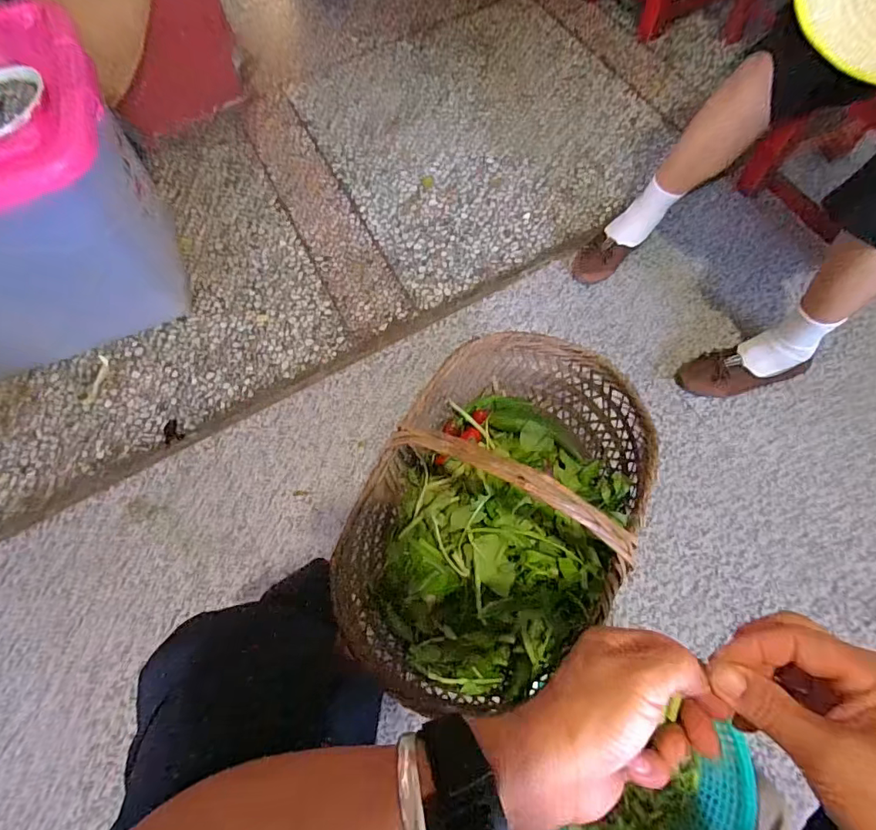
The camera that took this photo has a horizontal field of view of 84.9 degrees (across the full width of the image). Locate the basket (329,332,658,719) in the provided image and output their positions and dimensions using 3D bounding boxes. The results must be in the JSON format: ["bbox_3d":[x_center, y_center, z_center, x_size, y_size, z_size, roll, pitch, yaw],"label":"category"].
[{"bbox_3d":[0.082,0.109,0.635,0.325,0.304,0.483,24,70,12],"label":"basket"}]

